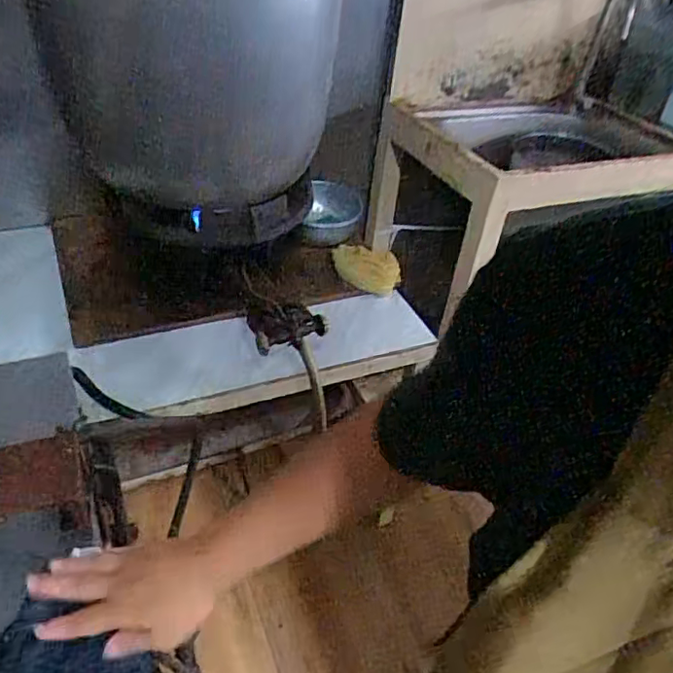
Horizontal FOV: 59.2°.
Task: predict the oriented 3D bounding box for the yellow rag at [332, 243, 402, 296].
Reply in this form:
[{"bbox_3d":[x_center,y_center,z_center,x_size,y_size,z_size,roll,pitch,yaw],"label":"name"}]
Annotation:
[{"bbox_3d":[0.060,-0.145,1.258,0.154,0.052,0.101,17,41,11],"label":"yellow rag"}]

